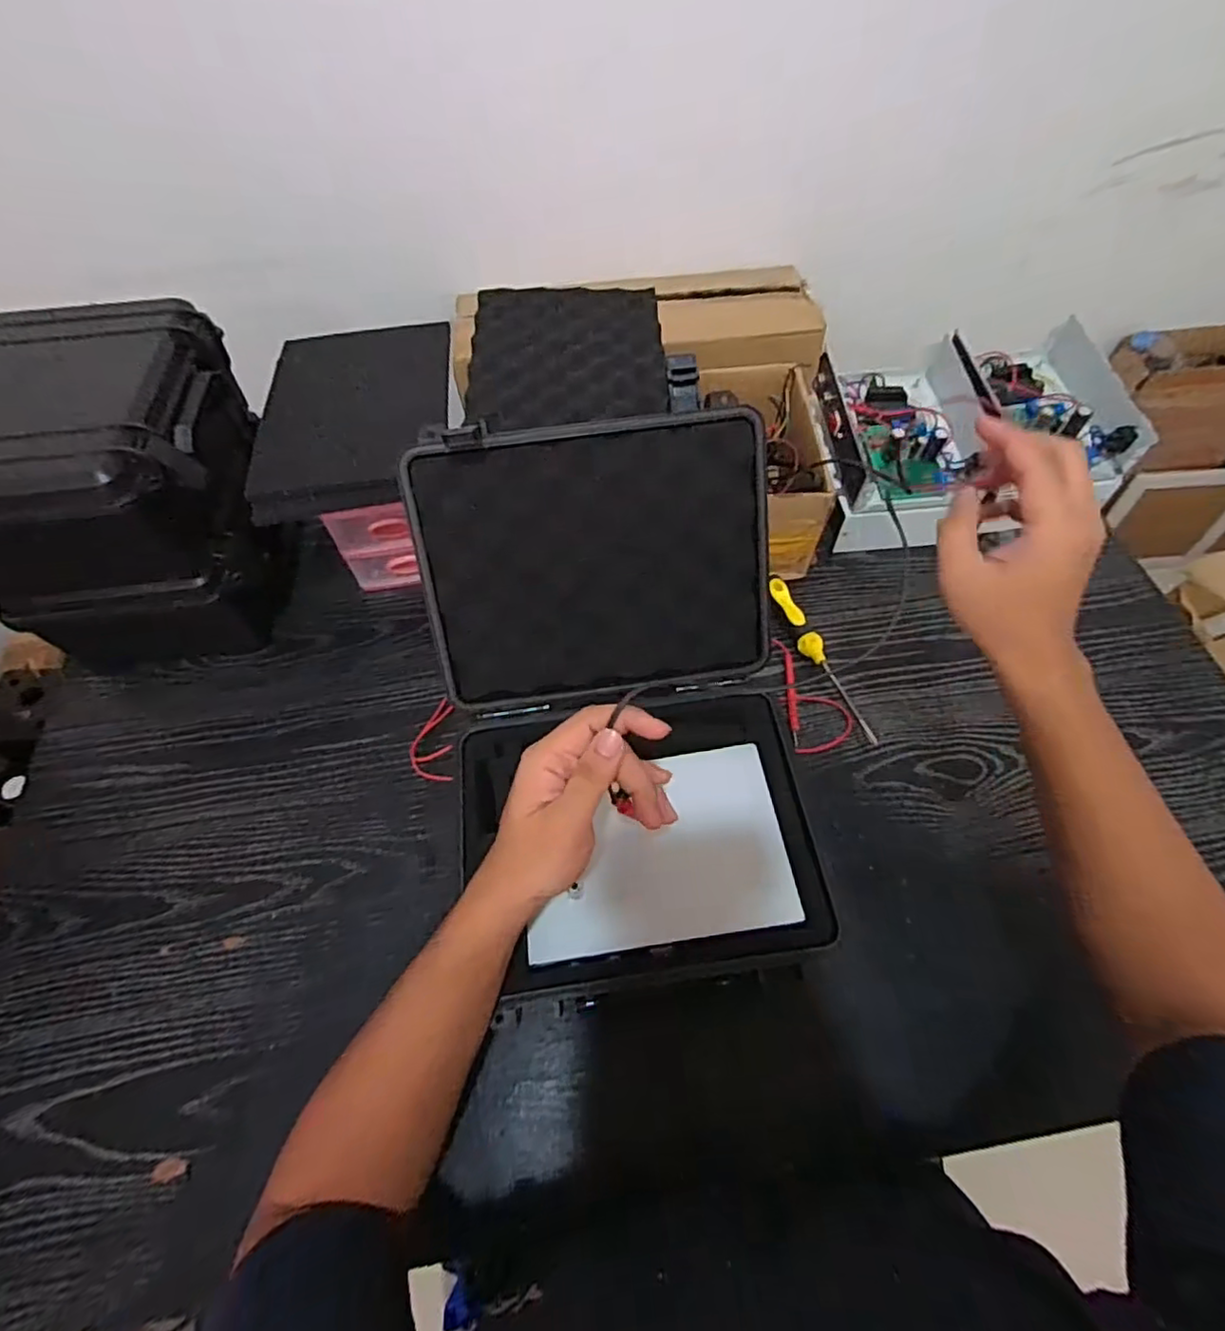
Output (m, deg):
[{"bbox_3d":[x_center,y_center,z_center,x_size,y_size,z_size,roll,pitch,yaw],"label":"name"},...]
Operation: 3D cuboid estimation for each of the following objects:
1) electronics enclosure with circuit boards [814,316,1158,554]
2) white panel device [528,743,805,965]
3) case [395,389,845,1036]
[{"bbox_3d":[0.401,-0.265,0.726,0.324,0.113,0.212,-11,59,-5],"label":"electronics enclosure with circuit boards"},{"bbox_3d":[0.035,0.147,0.501,0.197,0.024,0.140,-8,61,-2],"label":"white panel device"},{"bbox_3d":[0.006,0.043,0.486,0.275,0.255,0.375,-6,59,-2],"label":"case"}]

